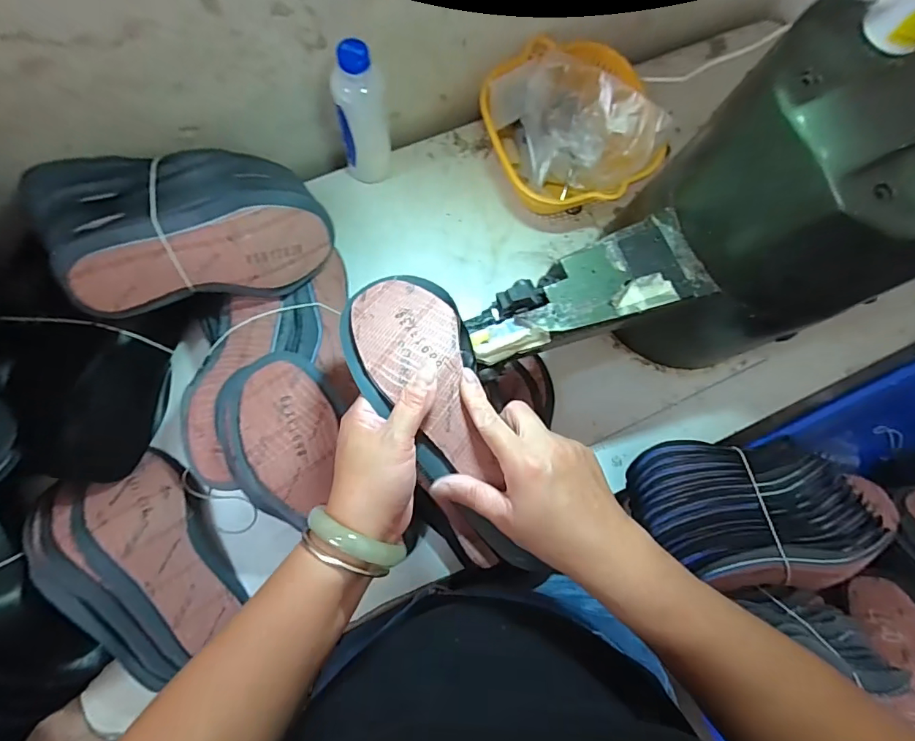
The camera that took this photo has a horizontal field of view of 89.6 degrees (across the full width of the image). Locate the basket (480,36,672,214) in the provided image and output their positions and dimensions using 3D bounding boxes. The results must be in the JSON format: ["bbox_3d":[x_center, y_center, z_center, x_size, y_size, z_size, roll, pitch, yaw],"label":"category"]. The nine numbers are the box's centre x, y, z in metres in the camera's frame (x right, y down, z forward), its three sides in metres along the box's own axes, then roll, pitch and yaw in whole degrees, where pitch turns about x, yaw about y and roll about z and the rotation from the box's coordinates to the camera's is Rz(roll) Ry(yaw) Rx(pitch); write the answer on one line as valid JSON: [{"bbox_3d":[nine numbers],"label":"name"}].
[{"bbox_3d":[0.137,-0.296,0.579,0.193,0.089,0.208,0,82,-3],"label":"basket"}]

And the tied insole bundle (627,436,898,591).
[{"bbox_3d":[0.323,0.158,0.515,0.245,0.077,0.157,-2,61,-1],"label":"tied insole bundle"}]

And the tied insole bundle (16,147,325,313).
[{"bbox_3d":[-0.271,-0.150,0.455,0.265,0.075,0.164,-12,83,-4],"label":"tied insole bundle"}]

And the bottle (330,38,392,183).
[{"bbox_3d":[-0.108,-0.287,0.522,0.056,0.161,0.067,-5,83,-3],"label":"bottle"}]

